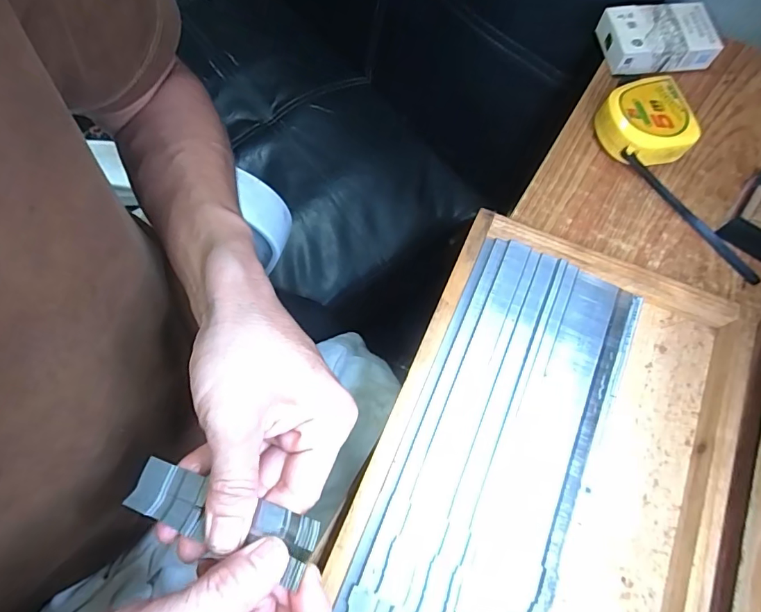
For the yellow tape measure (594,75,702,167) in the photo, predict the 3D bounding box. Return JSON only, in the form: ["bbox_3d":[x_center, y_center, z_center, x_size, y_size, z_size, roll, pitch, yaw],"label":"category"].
[{"bbox_3d":[0.210,-0.142,0.365,0.063,0.035,0.065,-21,70,-7],"label":"yellow tape measure"}]

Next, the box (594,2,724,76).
[{"bbox_3d":[0.243,-0.234,0.402,0.086,0.028,0.056,-7,69,-1],"label":"box"}]

